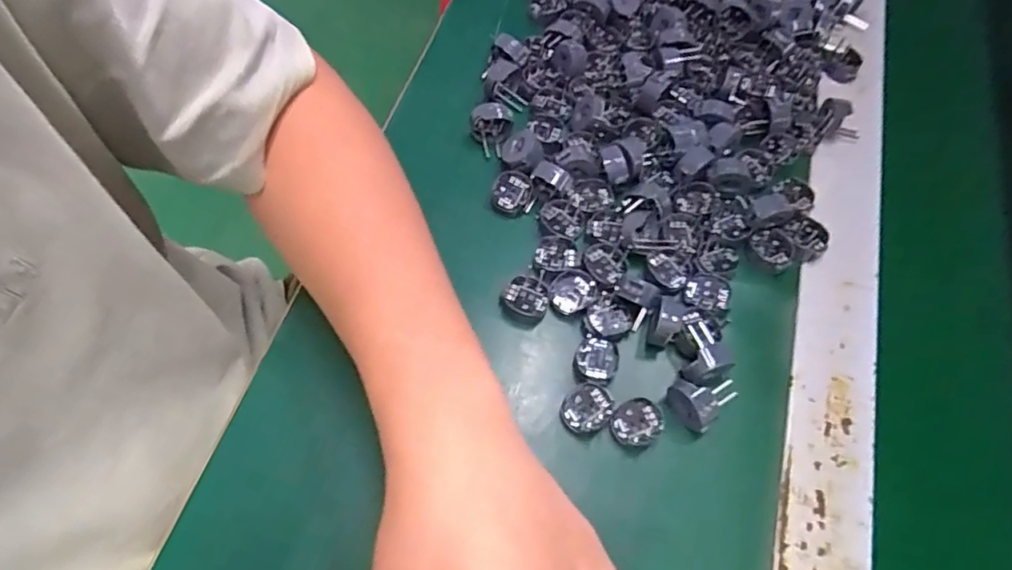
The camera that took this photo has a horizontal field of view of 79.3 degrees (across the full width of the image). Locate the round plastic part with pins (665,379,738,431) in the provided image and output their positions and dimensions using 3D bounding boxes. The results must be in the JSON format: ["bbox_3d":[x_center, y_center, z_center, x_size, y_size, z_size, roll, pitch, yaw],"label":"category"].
[{"bbox_3d":[0.107,0.062,0.338,0.029,0.022,0.028,-36,70,-19],"label":"round plastic part with pins"}]

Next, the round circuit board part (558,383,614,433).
[{"bbox_3d":[0.045,0.069,0.338,0.026,0.008,0.027,30,65,12],"label":"round circuit board part"}]

